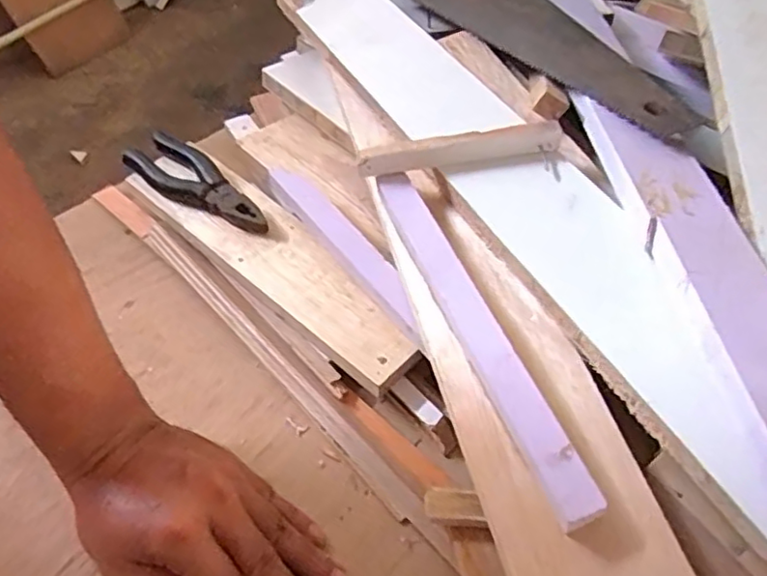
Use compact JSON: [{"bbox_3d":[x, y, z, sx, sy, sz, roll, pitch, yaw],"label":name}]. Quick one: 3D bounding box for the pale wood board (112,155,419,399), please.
[{"bbox_3d":[-0.089,-0.025,0.492,0.287,0.017,0.069,38,63,25],"label":"pale wood board"}]

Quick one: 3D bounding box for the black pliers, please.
[{"bbox_3d":[-0.152,-0.085,0.520,0.146,0.020,0.044,31,56,22],"label":"black pliers"}]

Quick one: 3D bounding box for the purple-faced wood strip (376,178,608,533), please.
[{"bbox_3d":[0.052,0.023,0.377,0.021,0.026,0.245,-16,53,-14],"label":"purple-faced wood strip"}]

